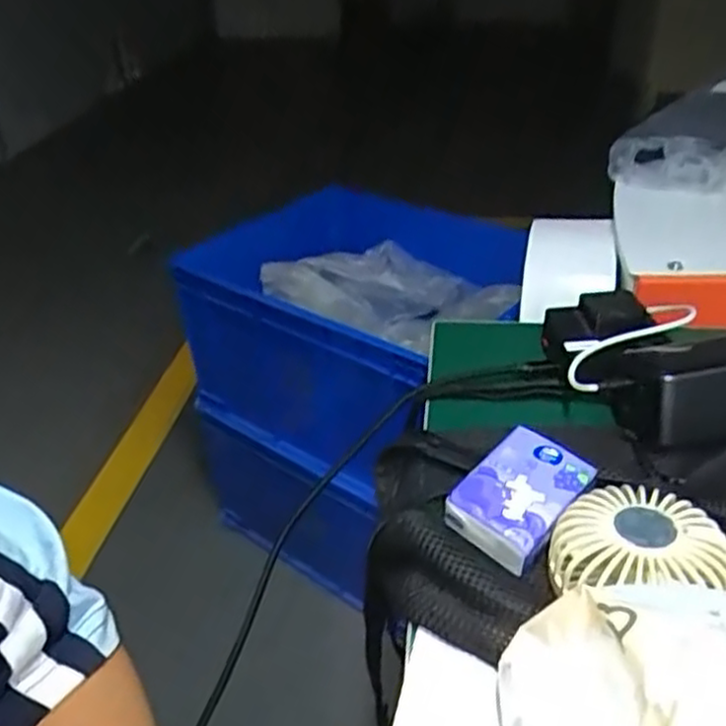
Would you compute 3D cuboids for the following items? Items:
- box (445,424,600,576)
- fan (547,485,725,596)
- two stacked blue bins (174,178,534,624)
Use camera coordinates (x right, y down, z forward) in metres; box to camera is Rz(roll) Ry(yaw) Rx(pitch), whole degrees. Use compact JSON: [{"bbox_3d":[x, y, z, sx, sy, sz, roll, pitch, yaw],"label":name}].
[{"bbox_3d":[0.088,0.074,0.413,0.052,0.023,0.077,25,43,34],"label":"box"},{"bbox_3d":[0.202,0.100,0.375,0.204,0.039,0.068,1,35,5],"label":"fan"},{"bbox_3d":[-0.010,0.037,1.326,0.512,0.536,0.453,19,40,28],"label":"two stacked blue bins"}]

